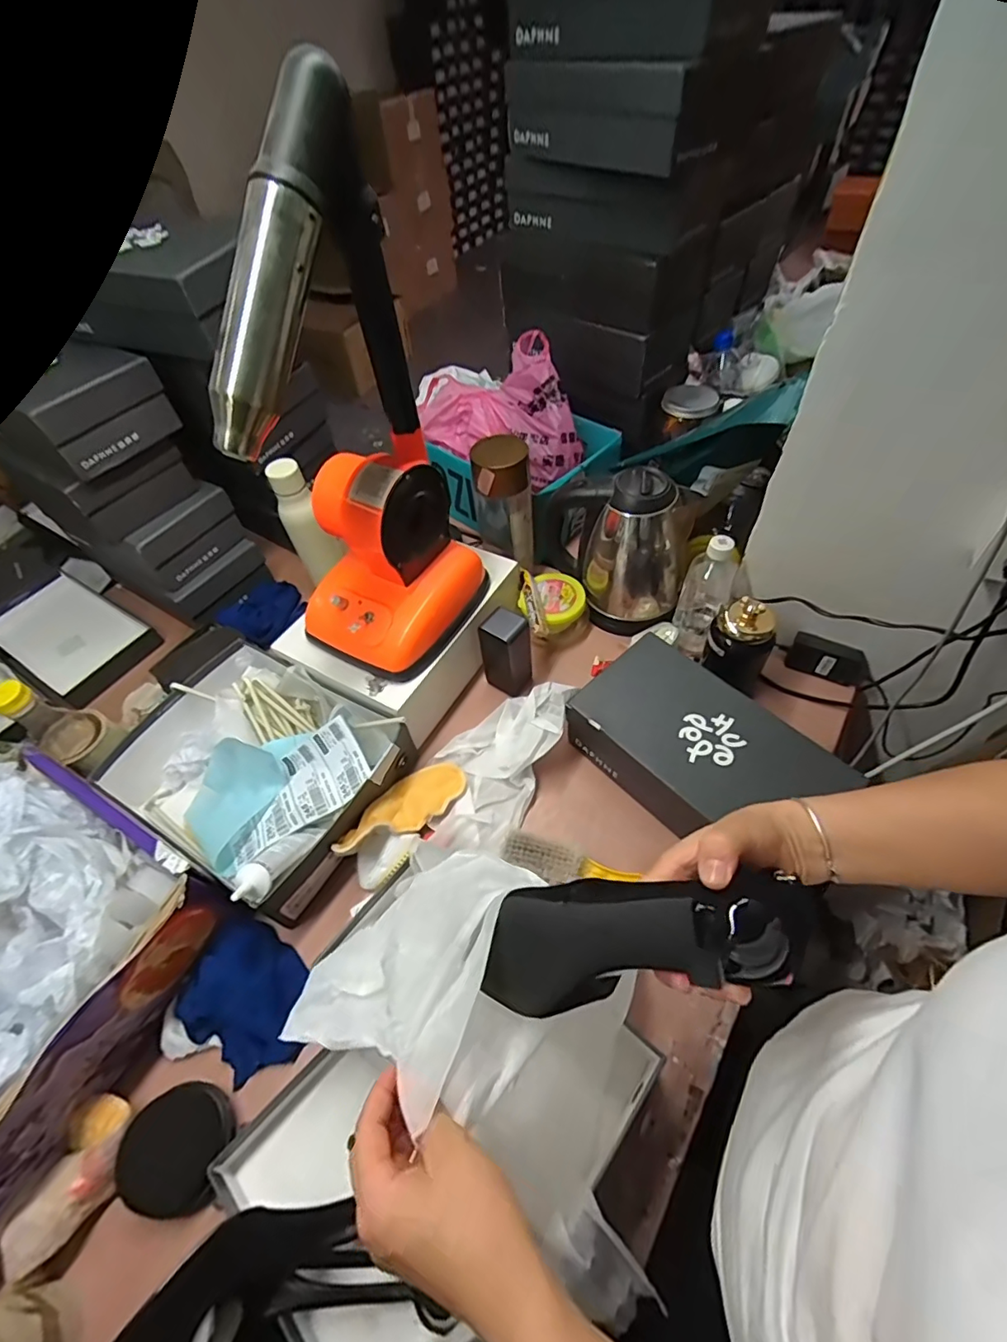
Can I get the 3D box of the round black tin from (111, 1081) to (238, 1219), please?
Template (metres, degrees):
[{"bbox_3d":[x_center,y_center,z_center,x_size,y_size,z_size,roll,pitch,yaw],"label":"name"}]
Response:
[{"bbox_3d":[-0.301,0.436,0.494,0.086,0.029,0.086,6,55,10],"label":"round black tin"}]

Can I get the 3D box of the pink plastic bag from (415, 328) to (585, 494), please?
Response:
[{"bbox_3d":[0.001,-0.463,0.914,0.324,0.122,0.235,23,59,21],"label":"pink plastic bag"}]

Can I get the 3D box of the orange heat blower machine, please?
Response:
[{"bbox_3d":[-0.163,-0.219,0.550,0.173,0.478,0.217,26,60,22],"label":"orange heat blower machine"}]

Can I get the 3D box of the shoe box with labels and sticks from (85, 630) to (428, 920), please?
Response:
[{"bbox_3d":[-0.331,0.111,0.692,0.370,0.108,0.256,23,59,21],"label":"shoe box with labels and sticks"}]

